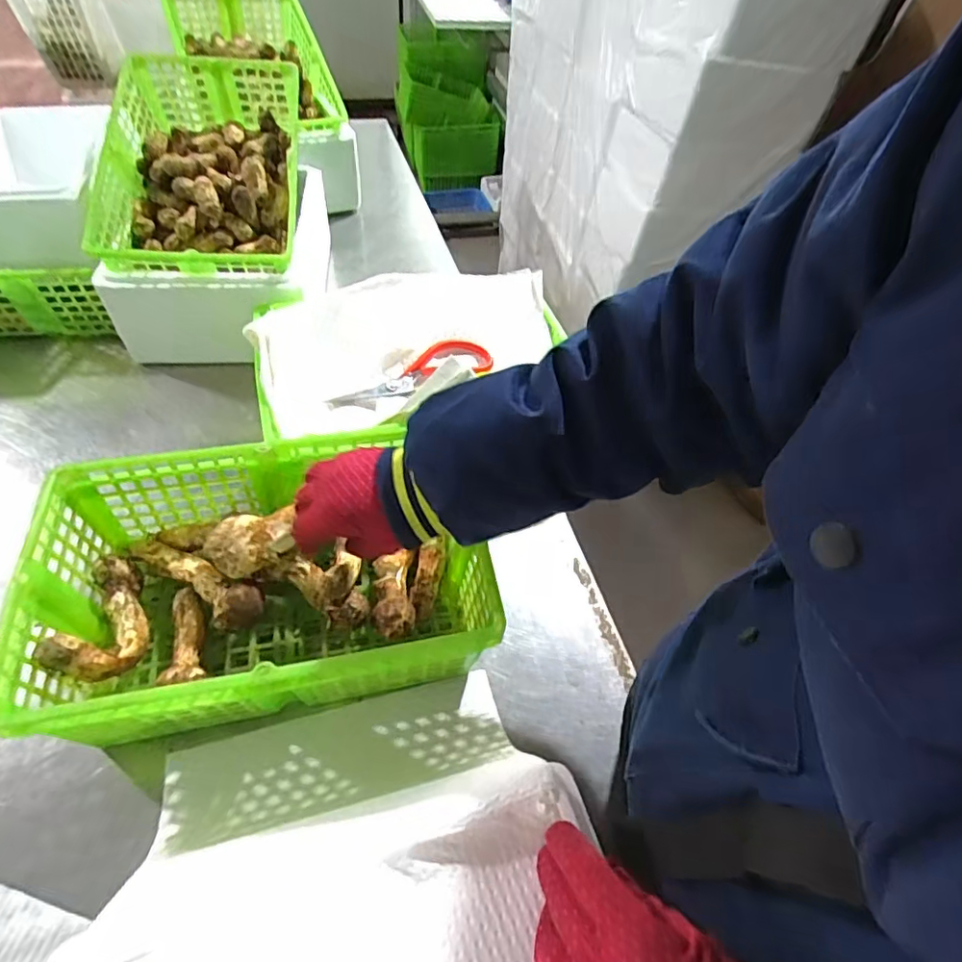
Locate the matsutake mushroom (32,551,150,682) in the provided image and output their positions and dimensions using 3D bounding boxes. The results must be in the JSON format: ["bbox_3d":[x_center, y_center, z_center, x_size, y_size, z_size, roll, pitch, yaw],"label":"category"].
[{"bbox_3d":[-0.299,0.107,0.458,0.049,0.047,0.112,-7,34,-10],"label":"matsutake mushroom"}]

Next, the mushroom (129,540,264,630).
[{"bbox_3d":[-0.249,0.085,0.490,0.136,0.036,0.036,26,54,13],"label":"mushroom"}]

